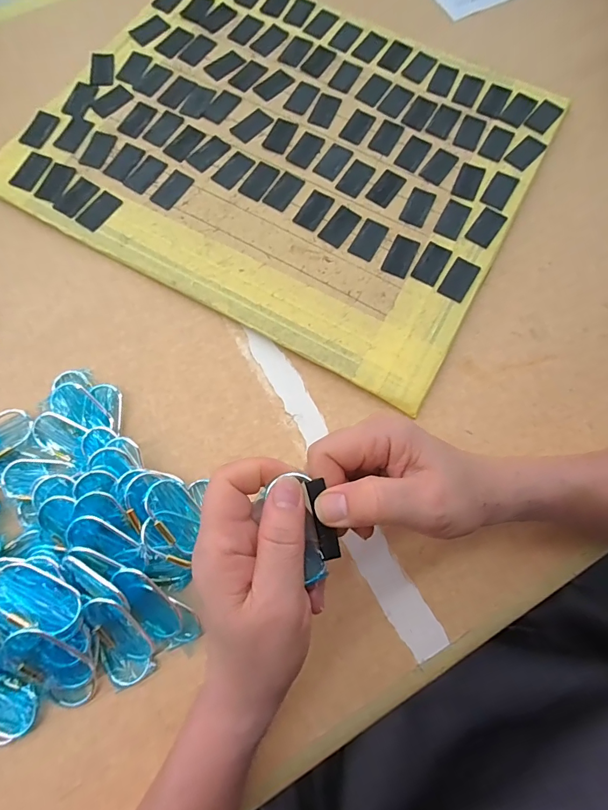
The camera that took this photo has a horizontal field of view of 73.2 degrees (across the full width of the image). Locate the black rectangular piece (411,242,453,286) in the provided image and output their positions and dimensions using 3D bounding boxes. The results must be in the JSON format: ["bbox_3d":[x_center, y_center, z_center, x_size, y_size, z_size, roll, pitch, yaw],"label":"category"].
[{"bbox_3d":[0.117,-0.130,0.372,0.022,0.004,0.042,30,75,7],"label":"black rectangular piece"}]

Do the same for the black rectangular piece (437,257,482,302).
[{"bbox_3d":[0.140,-0.113,0.367,0.023,0.004,0.042,33,76,8],"label":"black rectangular piece"}]

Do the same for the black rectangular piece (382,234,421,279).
[{"bbox_3d":[0.089,-0.137,0.377,0.023,0.004,0.042,25,75,6],"label":"black rectangular piece"}]

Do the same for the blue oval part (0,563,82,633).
[{"bbox_3d":[-0.175,0.126,0.265,0.058,0.004,0.029,28,55,-2],"label":"blue oval part"}]

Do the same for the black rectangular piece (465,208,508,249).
[{"bbox_3d":[0.172,-0.167,0.385,0.024,0.004,0.042,35,75,13],"label":"black rectangular piece"}]

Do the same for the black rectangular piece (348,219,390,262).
[{"bbox_3d":[0.061,-0.154,0.381,0.023,0.004,0.042,28,75,7],"label":"black rectangular piece"}]

